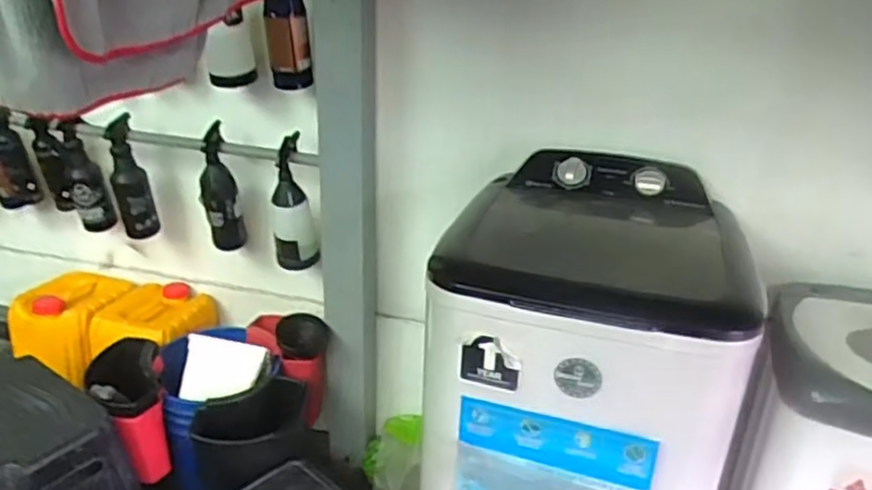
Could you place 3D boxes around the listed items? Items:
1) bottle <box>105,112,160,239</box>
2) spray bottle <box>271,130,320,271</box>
[{"bbox_3d":[-0.714,-0.148,1.642,0.088,0.289,0.073,-7,27,-18],"label":"bottle"},{"bbox_3d":[-0.310,-0.080,1.541,0.102,0.300,0.076,0,26,-5],"label":"spray bottle"}]

